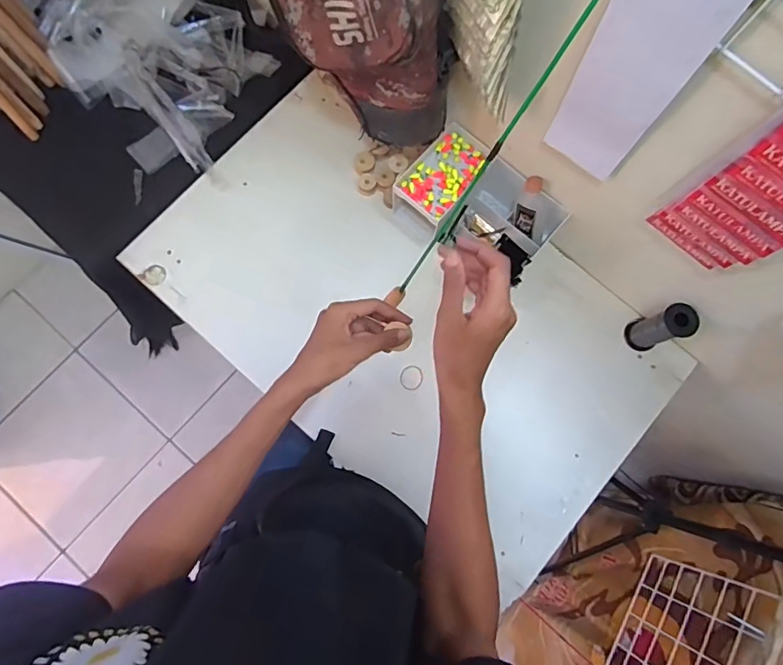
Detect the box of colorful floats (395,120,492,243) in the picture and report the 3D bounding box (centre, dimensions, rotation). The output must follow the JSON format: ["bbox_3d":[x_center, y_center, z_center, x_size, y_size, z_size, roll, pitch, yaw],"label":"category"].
[{"bbox_3d":[0.077,-0.236,0.789,0.102,0.087,0.160,32,79,5],"label":"box of colorful floats"}]

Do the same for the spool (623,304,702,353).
[{"bbox_3d":[0.404,-0.007,0.748,0.042,0.126,0.050,-19,80,-5],"label":"spool"}]

